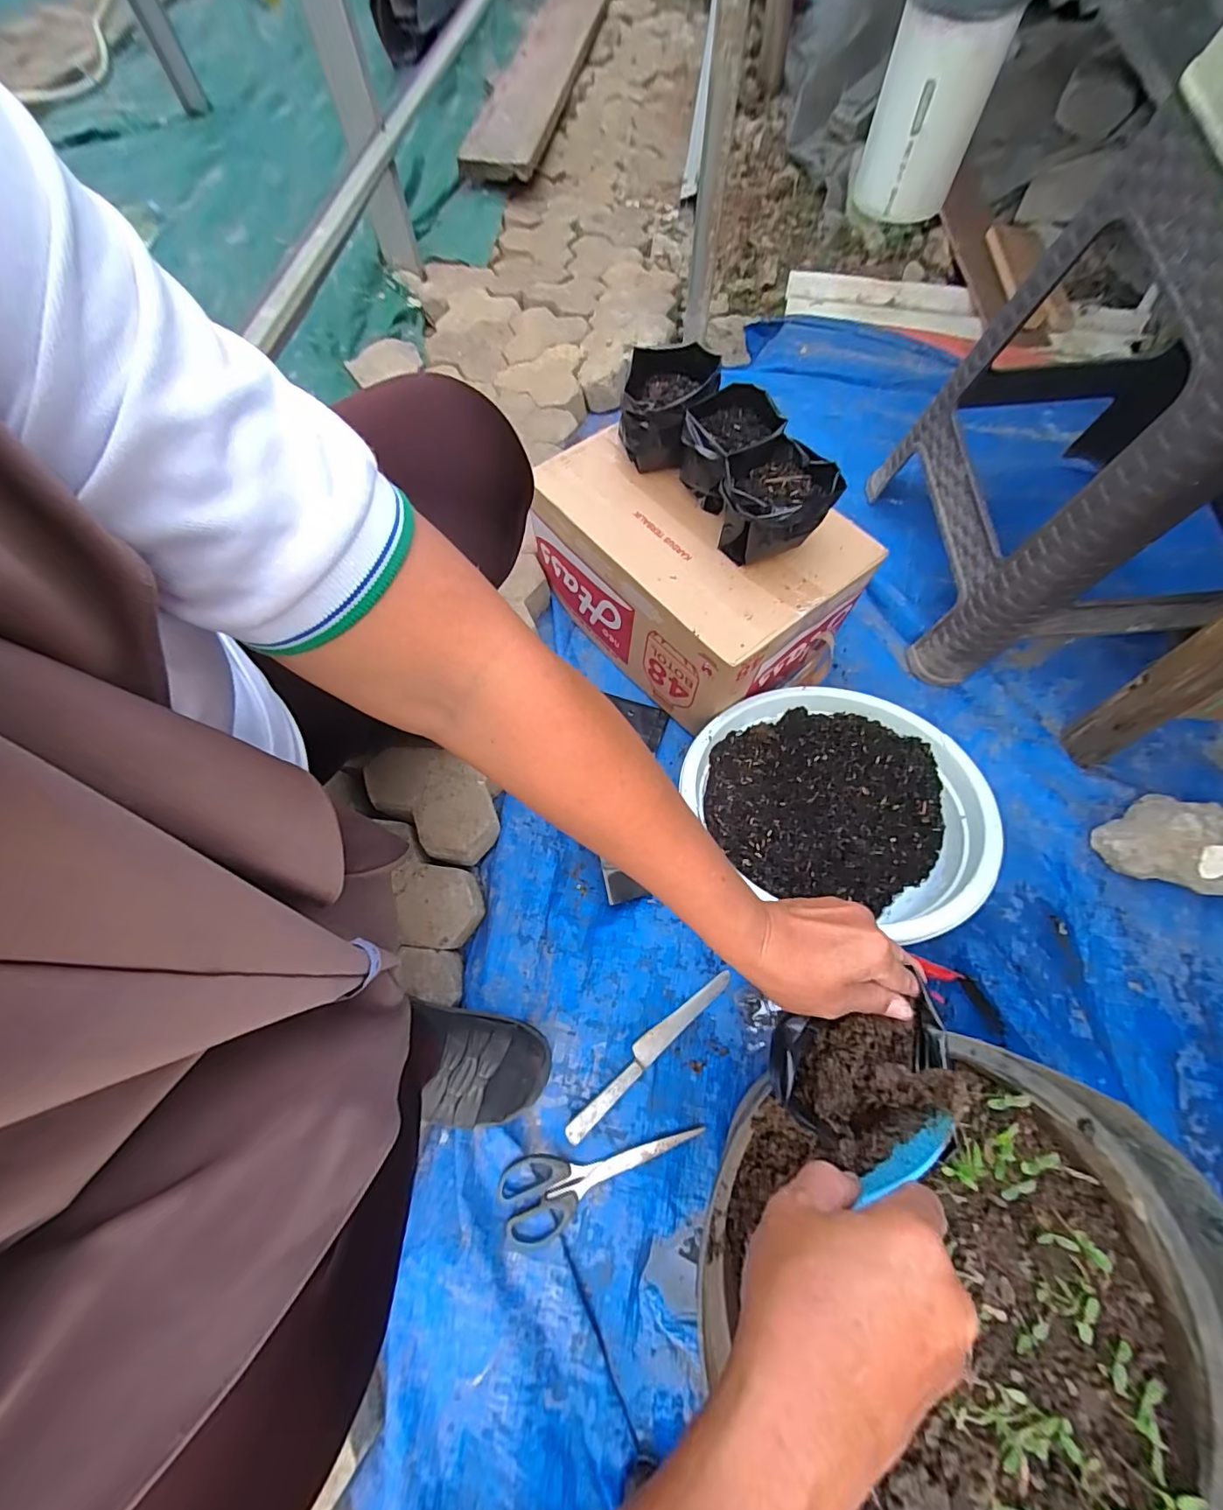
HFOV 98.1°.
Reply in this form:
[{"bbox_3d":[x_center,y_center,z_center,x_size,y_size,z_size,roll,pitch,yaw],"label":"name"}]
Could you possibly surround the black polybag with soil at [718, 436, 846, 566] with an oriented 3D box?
[{"bbox_3d":[0.174,-0.266,0.569,0.110,0.086,0.095,-1,67,3],"label":"black polybag with soil"}]

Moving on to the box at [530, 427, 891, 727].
[{"bbox_3d":[0.095,-0.233,0.683,0.236,0.173,0.371,-42,71,-14],"label":"box"}]

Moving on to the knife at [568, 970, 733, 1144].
[{"bbox_3d":[0.038,0.306,0.552,0.222,0.008,0.024,-41,71,-13],"label":"knife"}]

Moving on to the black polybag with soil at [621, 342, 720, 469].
[{"bbox_3d":[0.066,-0.409,0.627,0.104,0.085,0.121,11,68,8],"label":"black polybag with soil"}]

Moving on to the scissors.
[{"bbox_3d":[-0.007,0.414,0.512,0.197,0.008,0.067,-12,67,-2],"label":"scissors"}]

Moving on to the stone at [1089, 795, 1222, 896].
[{"bbox_3d":[0.622,0.091,0.592,0.128,0.065,0.101,17,69,10],"label":"stone"}]

